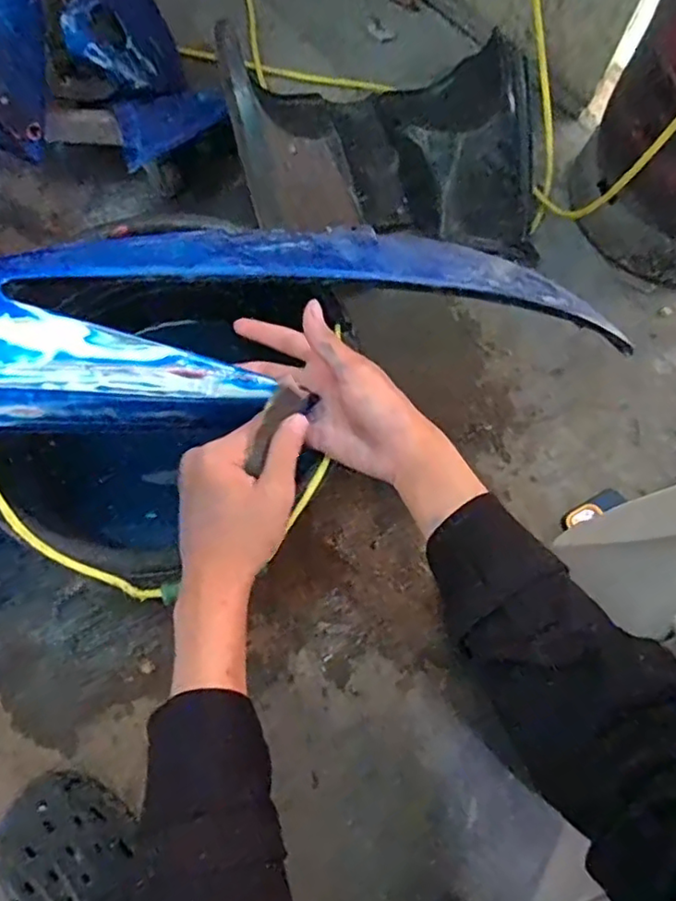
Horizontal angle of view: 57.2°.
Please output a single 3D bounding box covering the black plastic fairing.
[{"bbox_3d":[0.070,-0.406,0.832,0.418,0.178,0.252,-1,69,-2],"label":"black plastic fairing"}]

